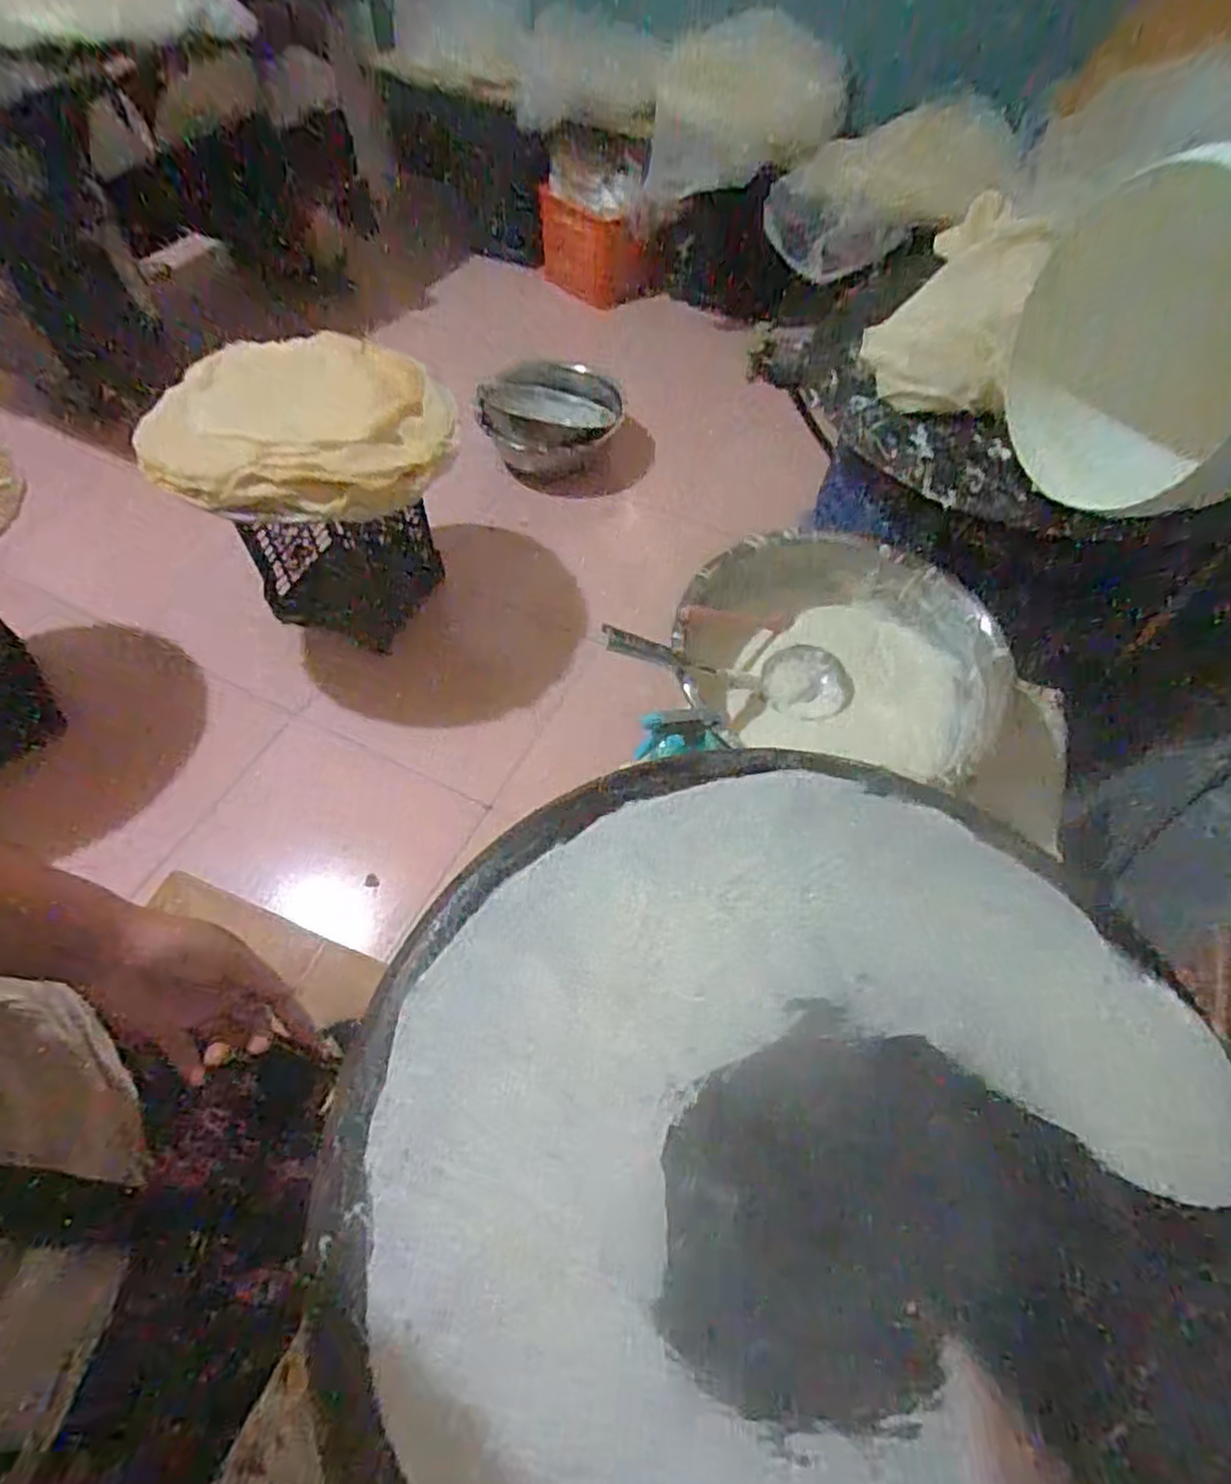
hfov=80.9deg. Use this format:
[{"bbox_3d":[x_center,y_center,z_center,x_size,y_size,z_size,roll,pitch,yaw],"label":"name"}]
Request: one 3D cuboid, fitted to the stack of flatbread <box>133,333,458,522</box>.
[{"bbox_3d":[-0.523,-0.491,1.162,0.490,0.184,0.297,3,57,1],"label":"stack of flatbread"}]

